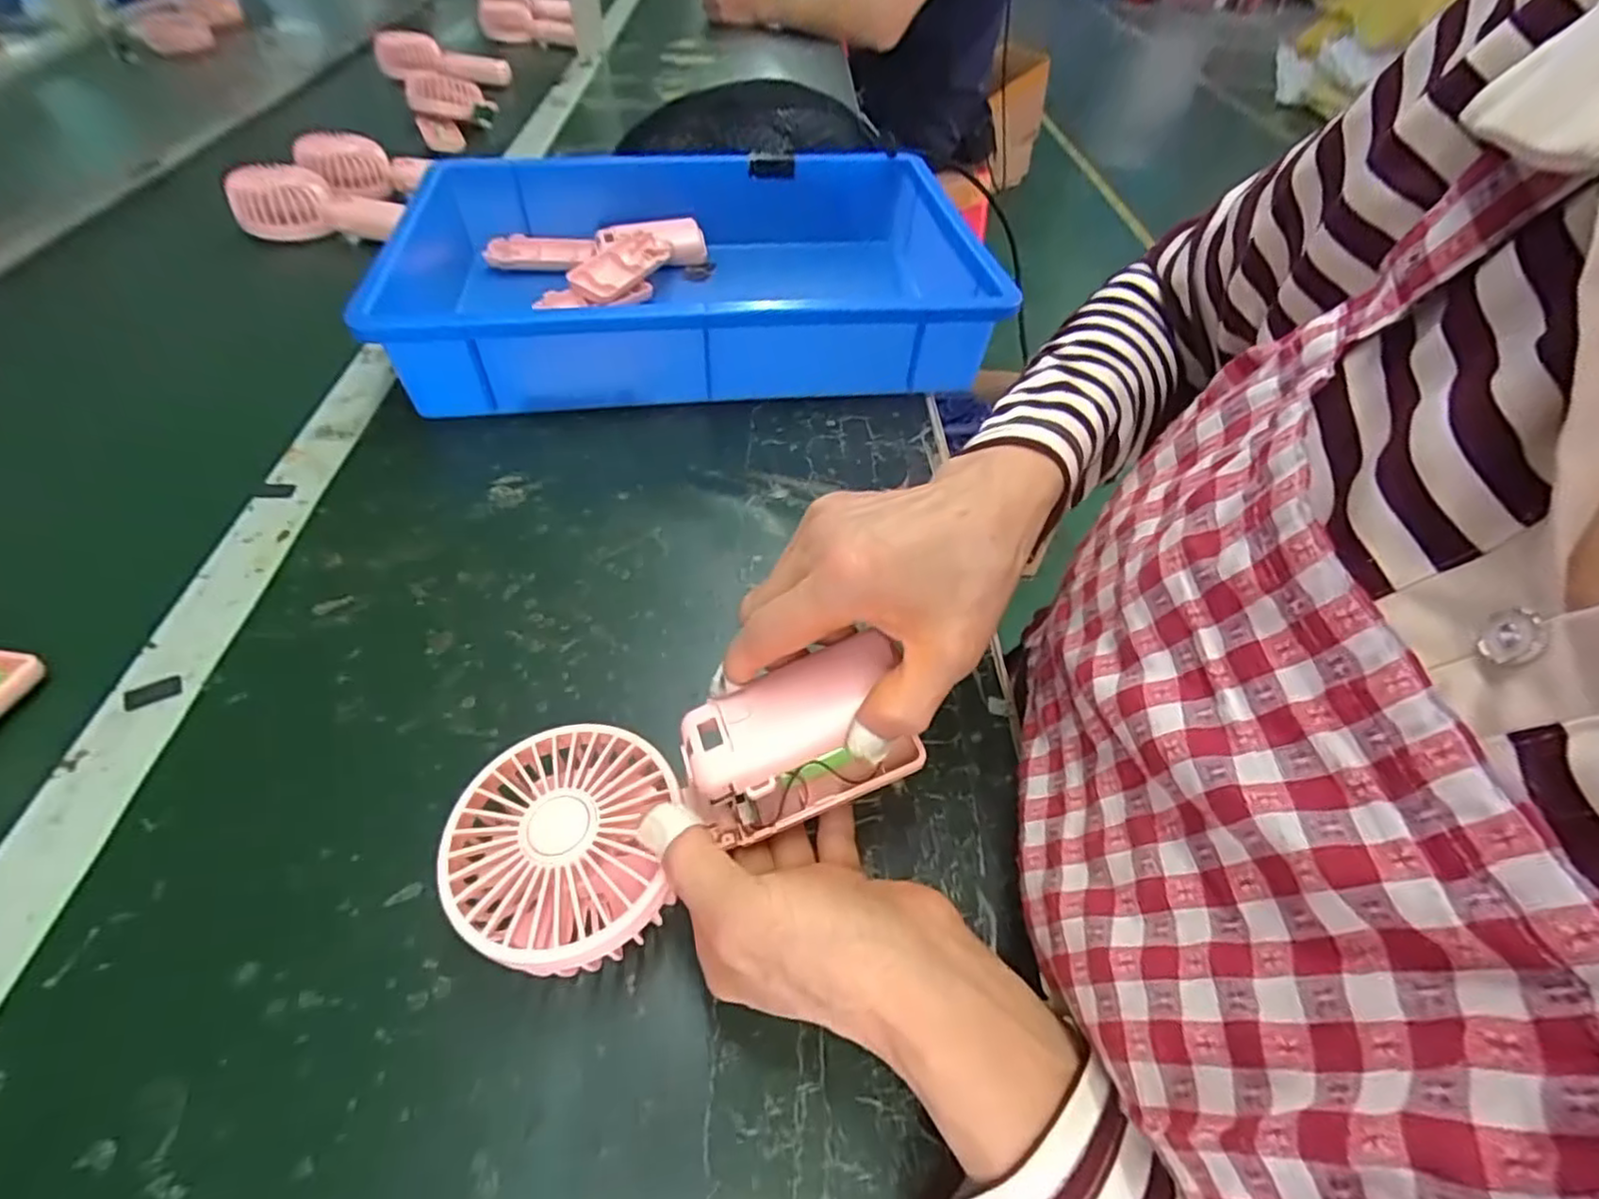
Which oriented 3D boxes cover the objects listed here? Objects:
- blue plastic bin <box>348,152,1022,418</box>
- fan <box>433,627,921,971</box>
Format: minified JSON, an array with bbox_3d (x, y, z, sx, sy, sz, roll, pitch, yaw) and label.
[{"bbox_3d":[-0.091,-0.274,0.568,0.455,0.079,0.299,-5,50,-8],"label":"blue plastic bin"},{"bbox_3d":[-0.044,0.072,0.259,0.175,0.035,0.088,-22,54,-8],"label":"fan"}]

